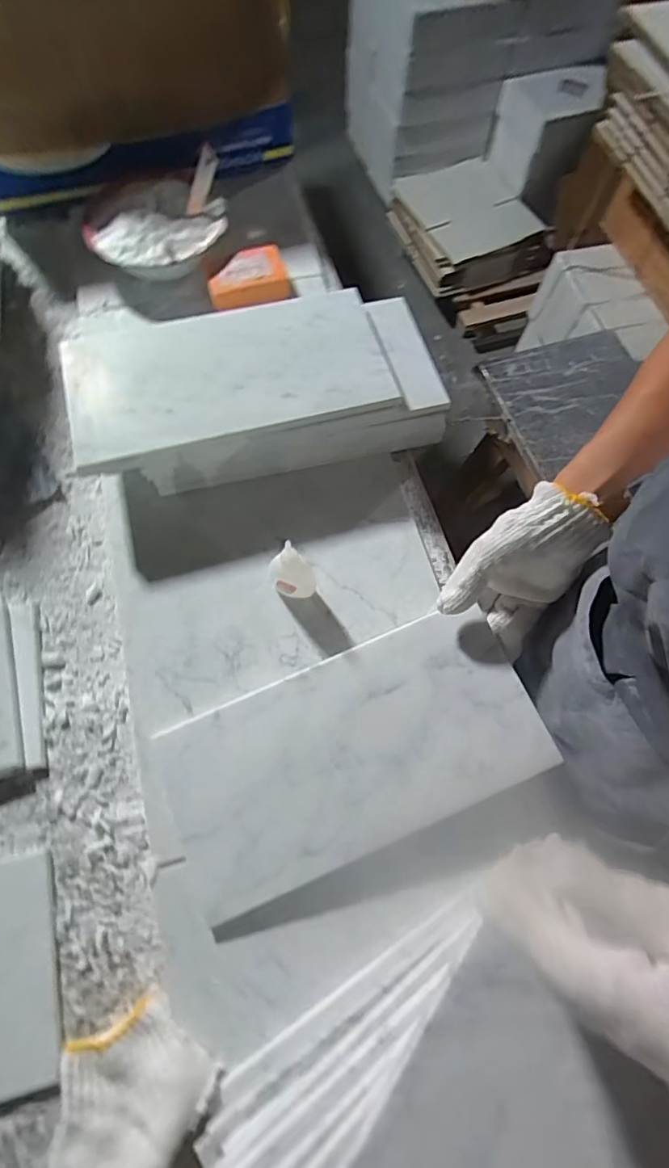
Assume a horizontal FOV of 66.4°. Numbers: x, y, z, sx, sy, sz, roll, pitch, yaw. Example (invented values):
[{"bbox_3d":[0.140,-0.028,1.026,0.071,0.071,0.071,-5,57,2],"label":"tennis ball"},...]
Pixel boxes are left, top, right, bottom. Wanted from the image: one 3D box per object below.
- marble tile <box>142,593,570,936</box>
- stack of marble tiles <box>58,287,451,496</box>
[{"bbox_3d":[0.011,0.134,0.420,0.297,0.012,0.153,-23,70,-4],"label":"marble tile"},{"bbox_3d":[-0.078,-0.201,0.535,0.362,0.092,0.165,-13,72,-6],"label":"stack of marble tiles"}]

